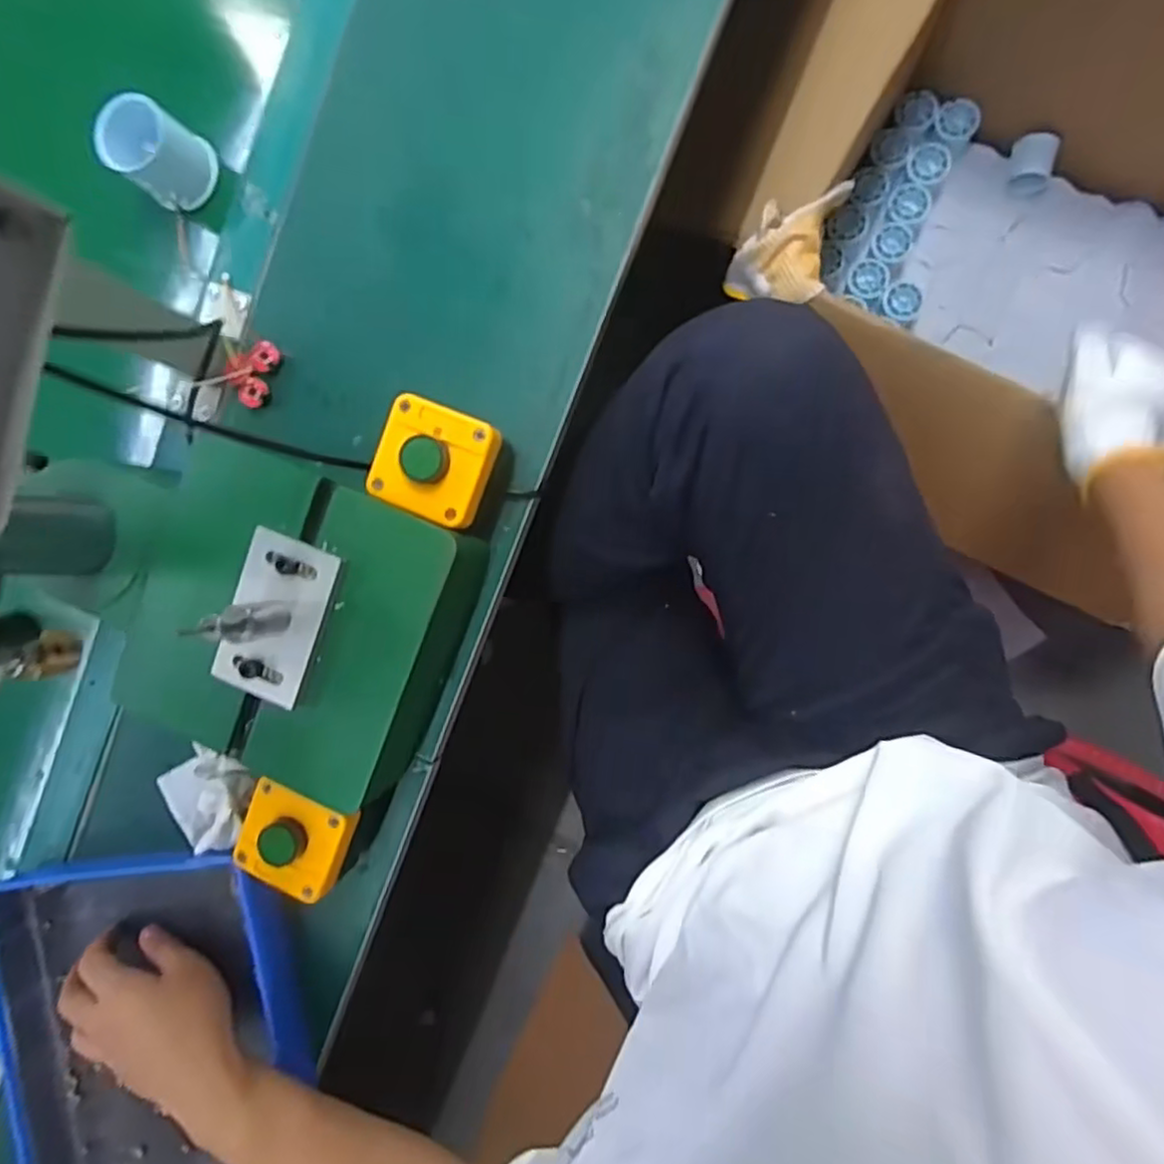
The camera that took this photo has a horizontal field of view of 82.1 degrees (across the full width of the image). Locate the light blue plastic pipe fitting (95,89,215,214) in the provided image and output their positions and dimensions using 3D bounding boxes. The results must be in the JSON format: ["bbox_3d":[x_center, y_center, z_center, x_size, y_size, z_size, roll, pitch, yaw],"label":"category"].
[{"bbox_3d":[-0.300,-0.303,0.473,0.050,0.048,0.054,37,97,7],"label":"light blue plastic pipe fitting"}]

